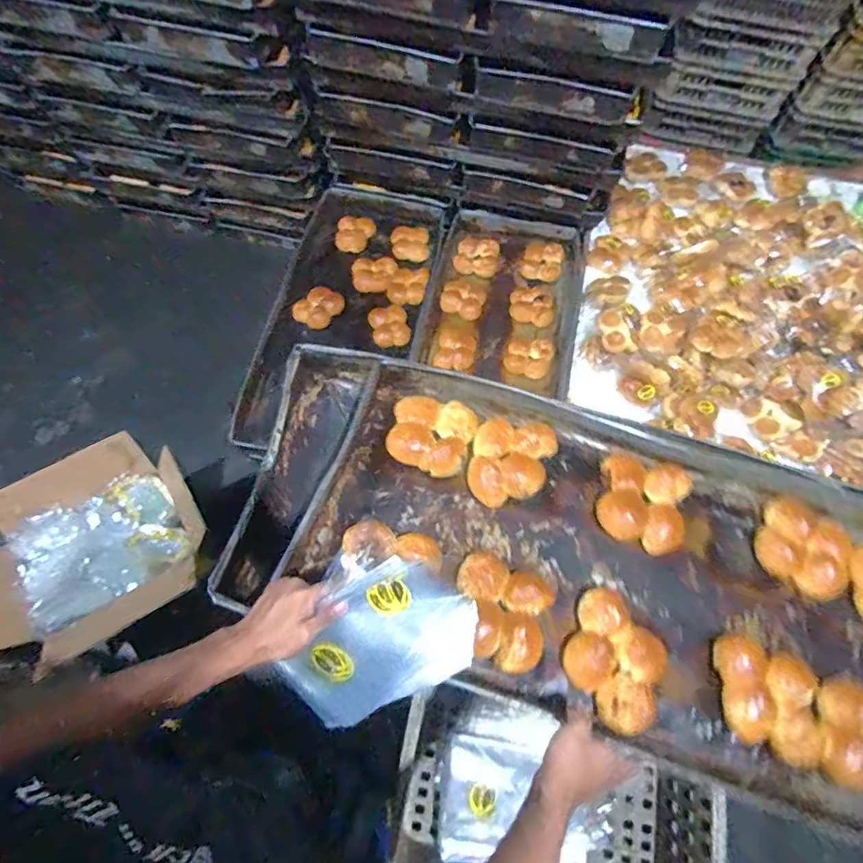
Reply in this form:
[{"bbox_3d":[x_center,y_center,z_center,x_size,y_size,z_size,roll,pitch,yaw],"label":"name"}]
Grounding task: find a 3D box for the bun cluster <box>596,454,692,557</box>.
[{"bbox_3d":[0.284,0.087,0.688,0.115,0.040,0.135,24,70,9],"label":"bun cluster"}]

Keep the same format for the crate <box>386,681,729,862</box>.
[{"bbox_3d":[0.163,0.513,0.713,0.405,0.149,0.241,10,69,3],"label":"crate"}]

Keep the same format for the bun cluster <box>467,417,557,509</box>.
[{"bbox_3d":[0.110,0.042,0.699,0.110,0.030,0.124,11,69,4],"label":"bun cluster"}]

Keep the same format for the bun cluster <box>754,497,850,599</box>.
[{"bbox_3d":[0.496,0.151,0.673,0.112,0.030,0.109,27,70,10],"label":"bun cluster"}]

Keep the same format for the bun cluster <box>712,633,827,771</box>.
[{"bbox_3d":[0.388,0.308,0.594,0.119,0.035,0.114,20,69,7],"label":"bun cluster"}]

